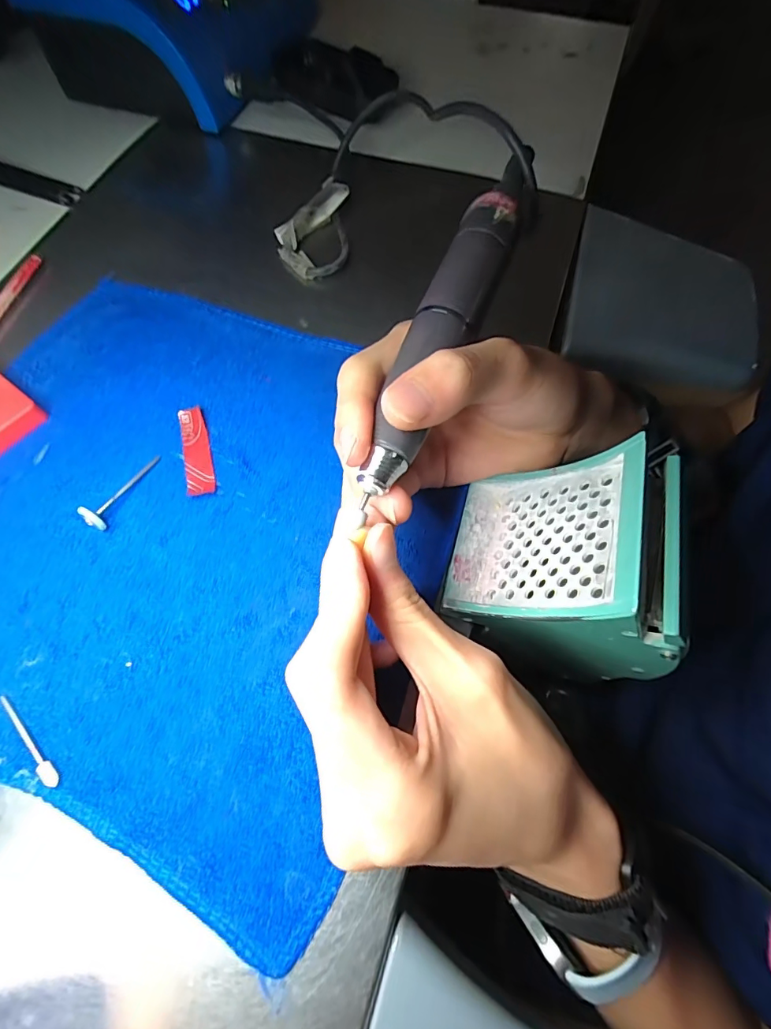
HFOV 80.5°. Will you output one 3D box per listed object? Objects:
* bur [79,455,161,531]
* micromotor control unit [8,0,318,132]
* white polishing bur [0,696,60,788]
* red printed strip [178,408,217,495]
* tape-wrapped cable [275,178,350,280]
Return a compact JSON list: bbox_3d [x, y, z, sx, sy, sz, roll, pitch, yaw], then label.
[{"bbox_3d":[-0.136,-0.014,0.233,0.011,0.014,0.047,21,67,8],"label":"bur"},{"bbox_3d":[-0.172,-0.430,0.386,0.180,0.086,0.203,13,66,5],"label":"micromotor control unit"},{"bbox_3d":[-0.151,0.095,0.191,0.047,0.004,0.005,40,71,15],"label":"white polishing bur"},{"bbox_3d":[-0.103,-0.035,0.248,0.015,0.004,0.055,-13,67,-7],"label":"red printed strip"},{"bbox_3d":[-0.050,-0.196,0.314,0.047,0.019,0.080,-1,66,-2],"label":"tape-wrapped cable"}]

